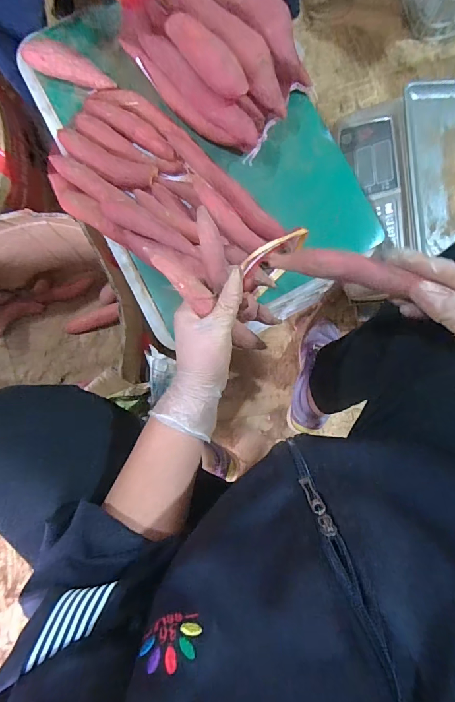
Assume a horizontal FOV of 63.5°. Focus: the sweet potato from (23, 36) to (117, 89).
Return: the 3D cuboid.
[{"bbox_3d":[-0.200,-0.360,0.462,0.110,0.026,0.031,15,86,1],"label":"sweet potato"}]

